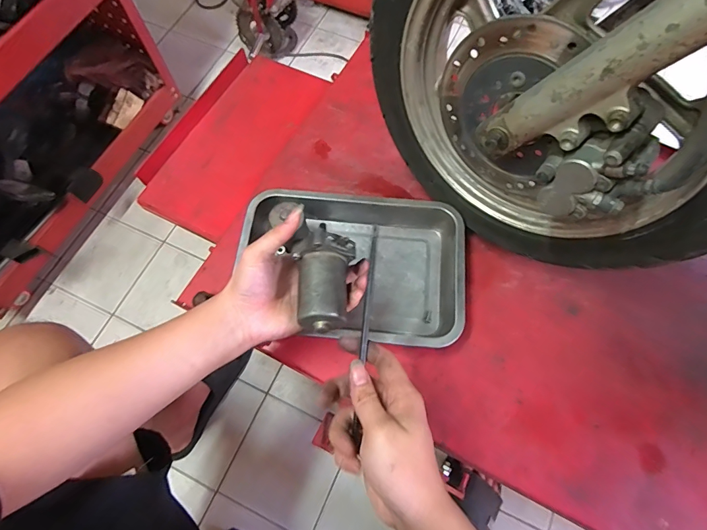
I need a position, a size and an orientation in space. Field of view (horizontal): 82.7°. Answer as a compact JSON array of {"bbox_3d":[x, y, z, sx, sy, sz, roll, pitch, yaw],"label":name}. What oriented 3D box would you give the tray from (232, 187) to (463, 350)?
[{"bbox_3d":[-0.001,0.004,0.566,0.306,0.052,0.218,1,68,2],"label":"tray"}]

